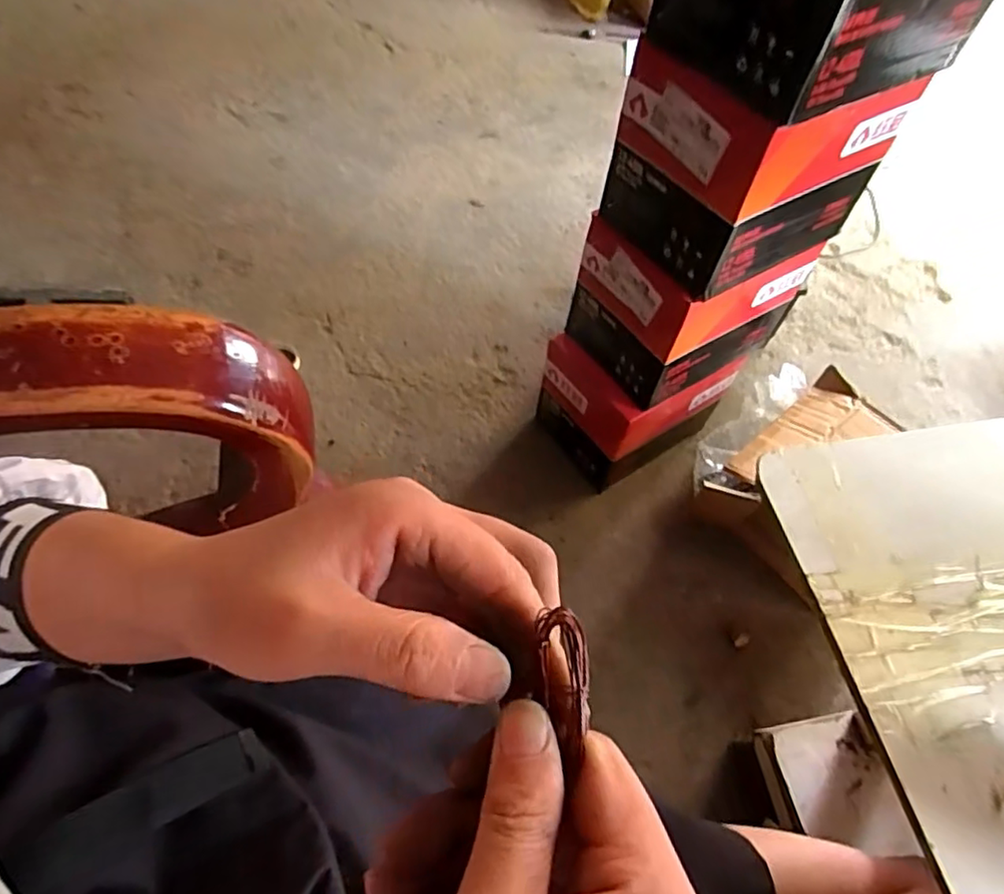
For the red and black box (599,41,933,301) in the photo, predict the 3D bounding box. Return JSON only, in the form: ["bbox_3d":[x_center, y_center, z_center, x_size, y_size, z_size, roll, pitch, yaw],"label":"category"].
[{"bbox_3d":[0.273,-0.318,0.663,0.242,0.190,0.181,-25,62,-17],"label":"red and black box"}]

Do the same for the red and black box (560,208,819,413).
[{"bbox_3d":[0.250,-0.209,0.833,0.248,0.196,0.178,-25,62,-17],"label":"red and black box"}]

